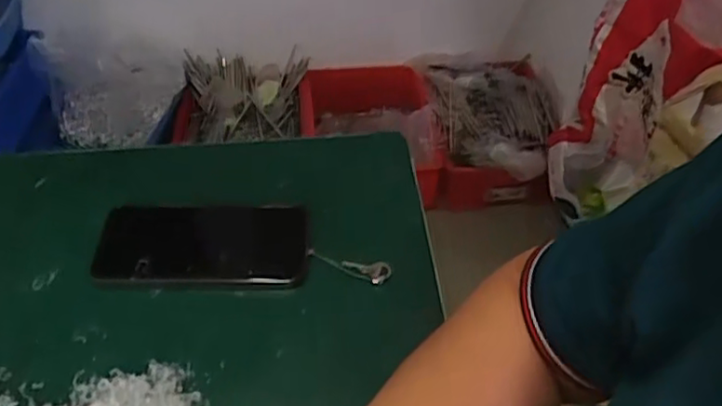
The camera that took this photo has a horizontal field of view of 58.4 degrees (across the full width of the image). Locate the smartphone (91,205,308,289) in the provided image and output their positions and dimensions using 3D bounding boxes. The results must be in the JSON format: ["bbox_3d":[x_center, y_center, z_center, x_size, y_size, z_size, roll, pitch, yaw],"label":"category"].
[{"bbox_3d":[-0.120,0.028,0.501,0.153,0.013,0.076,1,46,-3],"label":"smartphone"}]

